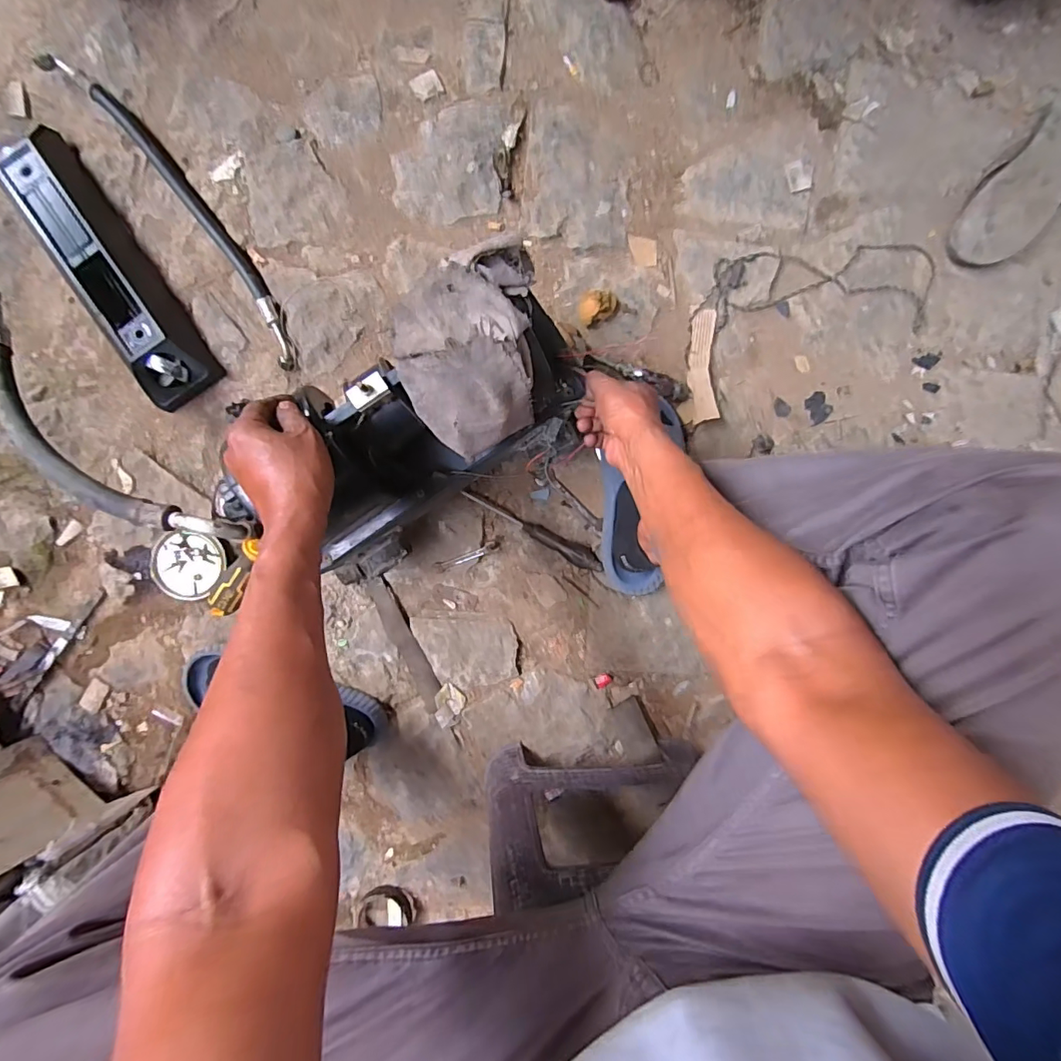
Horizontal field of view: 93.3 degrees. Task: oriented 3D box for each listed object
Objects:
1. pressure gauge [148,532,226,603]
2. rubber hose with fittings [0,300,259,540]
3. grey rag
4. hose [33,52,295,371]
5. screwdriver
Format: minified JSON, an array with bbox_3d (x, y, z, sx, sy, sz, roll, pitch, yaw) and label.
[{"bbox_3d":[-0.505,0.051,0.738,0.101,0.026,0.097,0,94,-1],"label":"pressure gauge"},{"bbox_3d":[-0.469,-0.115,0.509,0.455,0.068,0.075,40,93,13],"label":"rubber hose with fittings"},{"bbox_3d":[-0.042,-0.160,0.455,0.152,0.071,0.140,-31,94,1],"label":"grey rag"},{"bbox_3d":[-0.482,-0.447,0.701,0.056,0.026,0.496,-37,94,2],"label":"hose"},{"bbox_3d":[0.004,0.000,0.744,0.228,0.024,0.029,28,93,-3],"label":"screwdriver"}]

